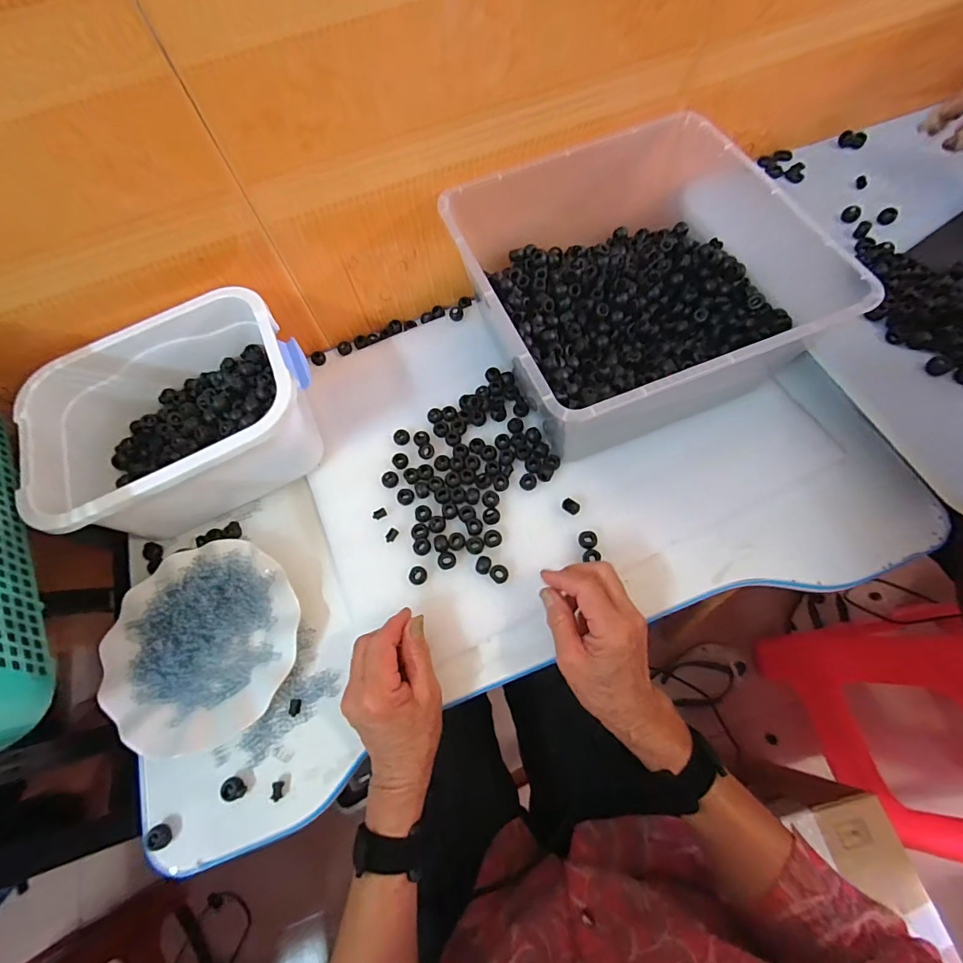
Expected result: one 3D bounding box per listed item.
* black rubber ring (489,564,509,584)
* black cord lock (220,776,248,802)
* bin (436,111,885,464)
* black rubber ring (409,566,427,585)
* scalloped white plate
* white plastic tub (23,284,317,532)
[{"bbox_3d":[0.017,0.089,0.439,0.018,0.007,0.016,32,75,12],"label":"black rubber ring"},{"bbox_3d":[-0.211,0.262,0.388,0.014,0.013,0.018,-35,74,-10],"label":"black cord lock"},{"bbox_3d":[0.142,-0.197,0.464,0.288,0.142,0.290,-22,67,-5],"label":"bin"},{"bbox_3d":[-0.062,0.091,0.442,0.018,0.006,0.017,0,71,1],"label":"black rubber ring"},{"bbox_3d":[-0.263,0.149,0.431,0.177,0.013,0.174,0,71,1],"label":"scalloped white plate"},{"bbox_3d":[-0.295,-0.057,0.464,0.250,0.111,0.188,-25,67,-5],"label":"white plastic tub"}]

